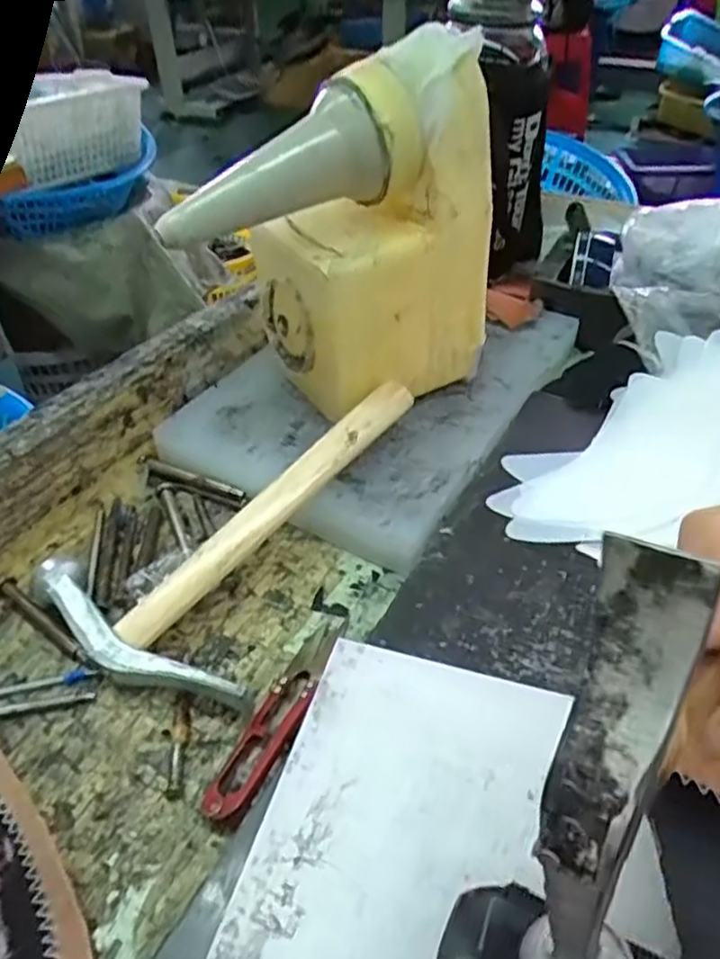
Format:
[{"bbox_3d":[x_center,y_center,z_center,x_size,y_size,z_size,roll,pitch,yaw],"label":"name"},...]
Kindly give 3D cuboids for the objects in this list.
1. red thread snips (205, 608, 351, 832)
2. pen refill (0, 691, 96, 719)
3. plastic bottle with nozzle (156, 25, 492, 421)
[{"bbox_3d":[-0.037,0.111,0.348,0.024,0.010,0.123,16,44,18],"label":"red thread snips"},{"bbox_3d":[-0.175,0.114,0.350,0.079,0.007,0.010,-10,42,-10],"label":"pen refill"},{"bbox_3d":[-0.015,-0.137,0.437,0.193,0.213,0.083,-12,43,-13],"label":"plastic bottle with nozzle"}]

